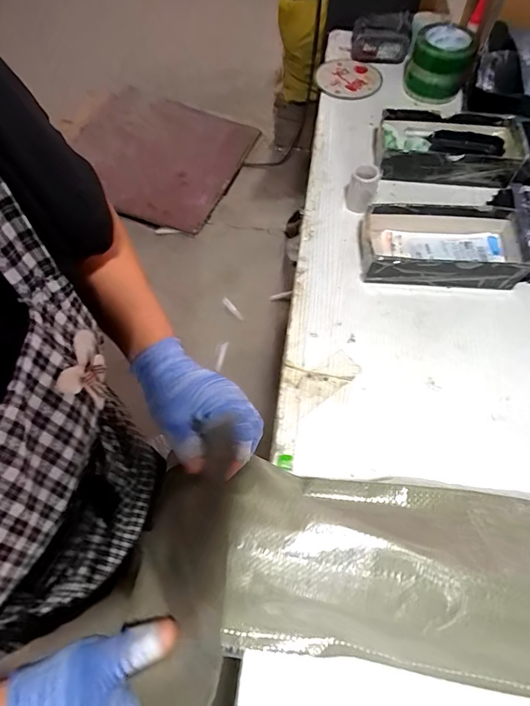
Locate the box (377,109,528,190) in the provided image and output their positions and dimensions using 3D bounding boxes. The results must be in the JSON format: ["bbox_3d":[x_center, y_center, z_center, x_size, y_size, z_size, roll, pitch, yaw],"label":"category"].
[{"bbox_3d":[0.303,-0.343,0.680,0.228,0.049,0.122,9,62,5],"label":"box"}]

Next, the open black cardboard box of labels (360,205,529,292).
[{"bbox_3d":[0.260,-0.153,0.587,0.236,0.055,0.114,3,62,2],"label":"open black cardboard box of labels"}]

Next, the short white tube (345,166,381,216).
[{"bbox_3d":[0.150,-0.253,0.635,0.050,0.064,0.047,13,63,7],"label":"short white tube"}]

